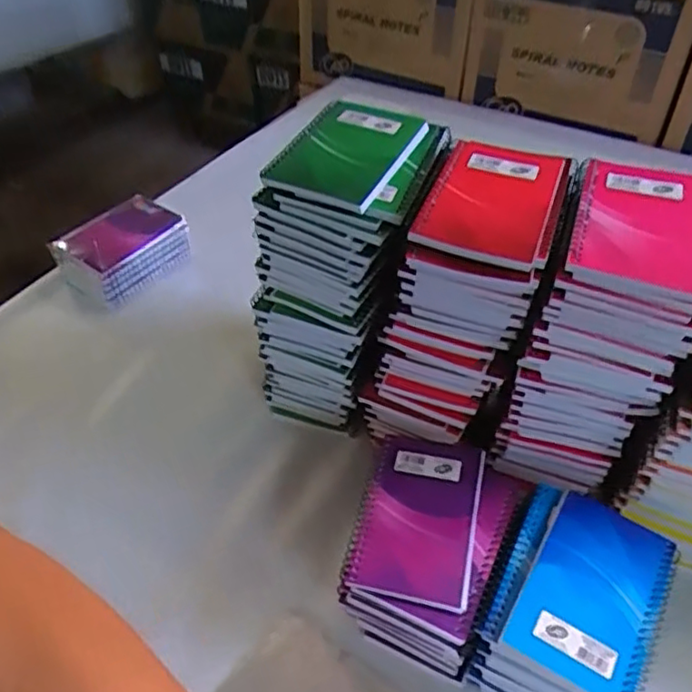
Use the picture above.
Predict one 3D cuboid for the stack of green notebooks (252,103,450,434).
[{"bbox_3d":[-0.002,-0.052,0.581,0.122,0.279,0.136,16,47,14],"label":"stack of green notebooks"}]

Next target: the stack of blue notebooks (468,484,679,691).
[{"bbox_3d":[0.159,0.194,0.465,0.108,0.093,0.139,21,48,19],"label":"stack of blue notebooks"}]

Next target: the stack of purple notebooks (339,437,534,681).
[{"bbox_3d":[0.059,0.159,0.500,0.113,0.093,0.149,20,48,19],"label":"stack of purple notebooks"}]

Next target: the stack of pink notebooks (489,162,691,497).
[{"bbox_3d":[0.194,0.003,0.503,0.101,0.238,0.143,19,48,17],"label":"stack of pink notebooks"}]

